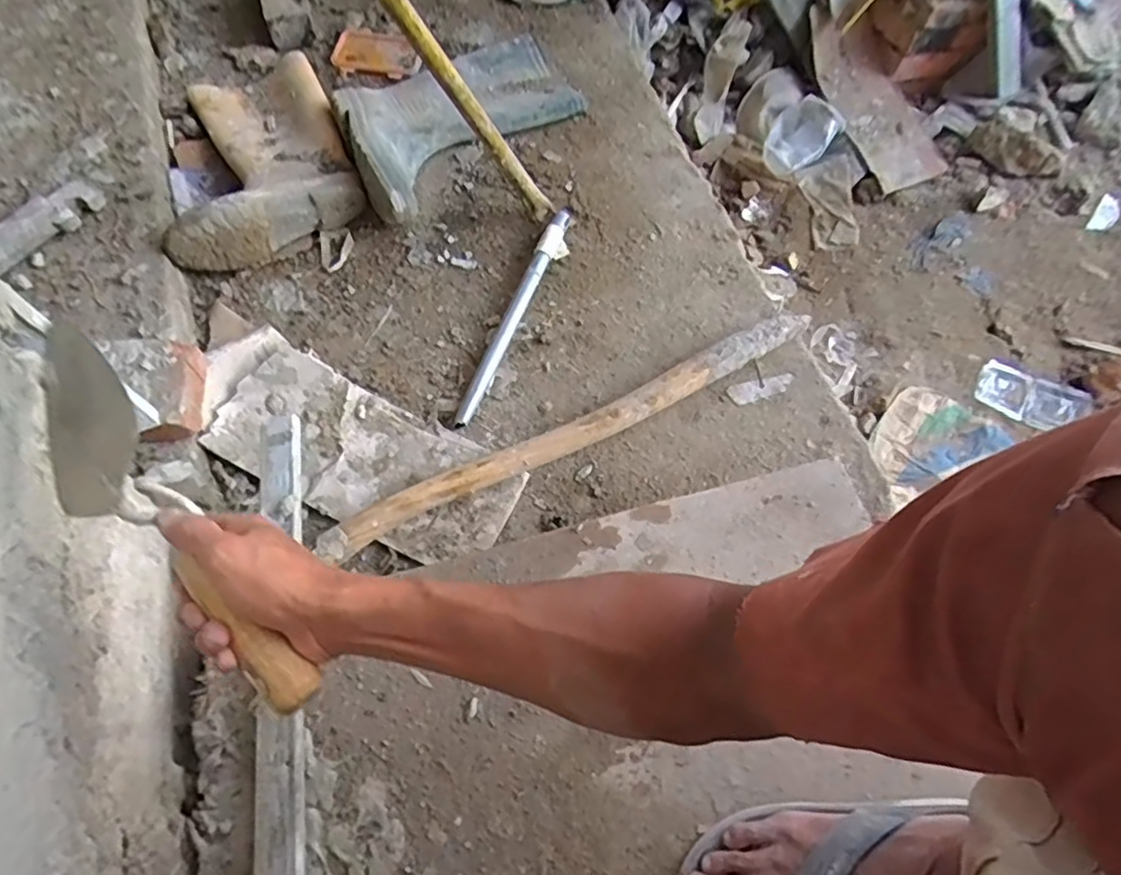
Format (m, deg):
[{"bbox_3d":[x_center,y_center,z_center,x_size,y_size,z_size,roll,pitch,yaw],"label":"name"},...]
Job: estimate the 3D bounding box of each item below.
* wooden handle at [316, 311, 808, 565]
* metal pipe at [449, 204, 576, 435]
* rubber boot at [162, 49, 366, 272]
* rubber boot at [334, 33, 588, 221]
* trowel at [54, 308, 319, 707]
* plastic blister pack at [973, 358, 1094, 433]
[{"bbox_3d":[0.022,-0.006,0.760,0.617,0.045,0.041,-26,68,-11],"label":"wooden handle"},{"bbox_3d":[-0.057,-0.165,0.847,0.037,0.026,0.347,23,67,10],"label":"metal pipe"},{"bbox_3d":[-0.446,-0.425,0.936,0.248,0.090,0.383,-21,67,-9],"label":"rubber boot"},{"bbox_3d":[-0.154,-0.492,0.961,0.398,0.086,0.227,-41,72,-17],"label":"rubber boot"},{"bbox_3d":[-0.270,0.052,0.430,0.077,0.043,0.316,-41,79,-16],"label":"trowel"},{"bbox_3d":[0.746,-0.067,1.040,0.164,0.030,0.087,23,68,11],"label":"plastic blister pack"}]

